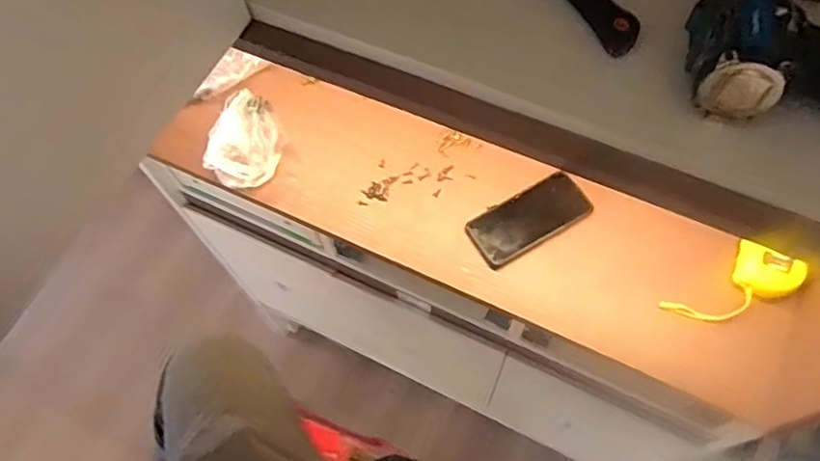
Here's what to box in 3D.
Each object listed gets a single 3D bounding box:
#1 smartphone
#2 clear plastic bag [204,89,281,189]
[{"bbox_3d":[0.163,-0.016,0.831,0.163,0.008,0.080,-29,69,-6],"label":"smartphone"},{"bbox_3d":[-0.244,-0.142,0.914,0.109,0.045,0.164,4,65,6],"label":"clear plastic bag"}]

